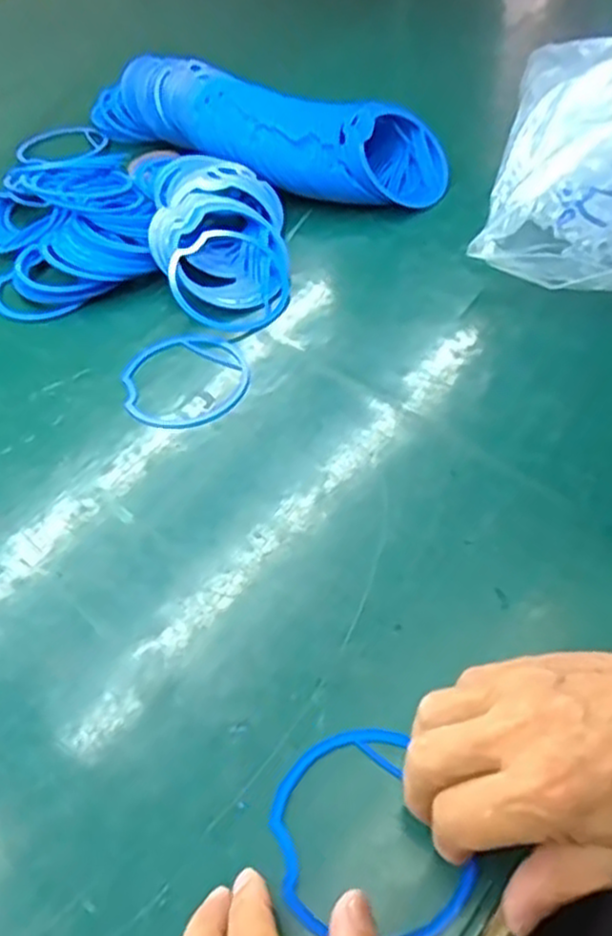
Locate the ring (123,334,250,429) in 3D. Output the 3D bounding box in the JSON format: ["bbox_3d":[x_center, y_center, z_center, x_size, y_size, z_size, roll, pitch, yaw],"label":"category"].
[{"bbox_3d":[-0.087,-0.065,0.547,0.092,0.004,0.096,-3,50,3],"label":"ring"}]

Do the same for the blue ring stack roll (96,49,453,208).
[{"bbox_3d":[-0.054,-0.322,0.716,0.381,0.071,0.112,24,56,23],"label":"blue ring stack roll"}]

